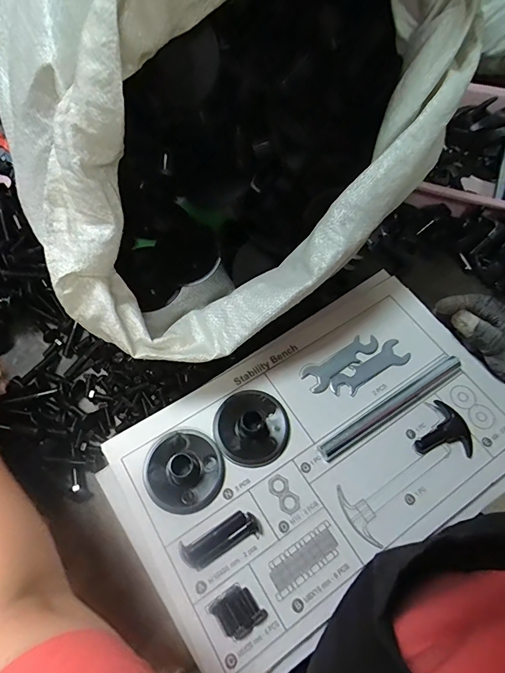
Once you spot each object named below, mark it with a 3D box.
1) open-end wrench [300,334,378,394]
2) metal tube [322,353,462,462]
[{"bbox_3d":[0.093,0.025,0.414,0.092,0.004,0.027,-33,69,-16],"label":"open-end wrench"},{"bbox_3d":[0.135,0.067,0.382,0.167,0.012,0.016,-30,68,-15],"label":"metal tube"}]

